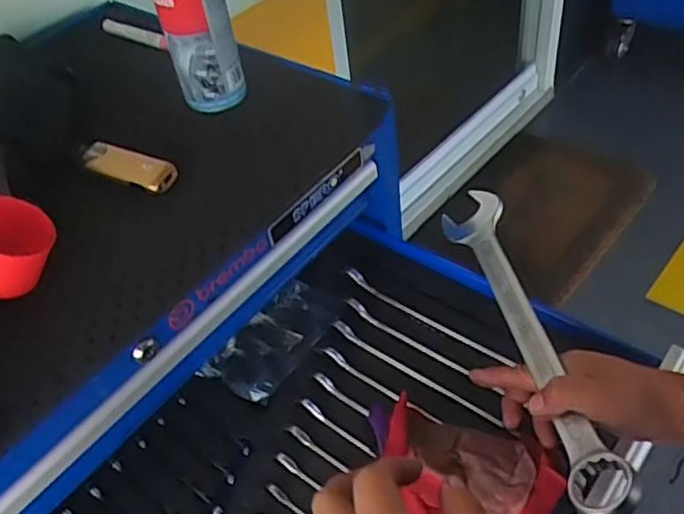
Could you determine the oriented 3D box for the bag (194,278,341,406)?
[{"bbox_3d":[-0.065,0.080,0.664,0.074,0.011,0.140,26,59,29],"label":"bag"}]

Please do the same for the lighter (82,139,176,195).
[{"bbox_3d":[-0.198,-0.084,0.607,0.096,0.017,0.030,17,52,24],"label":"lighter"}]

